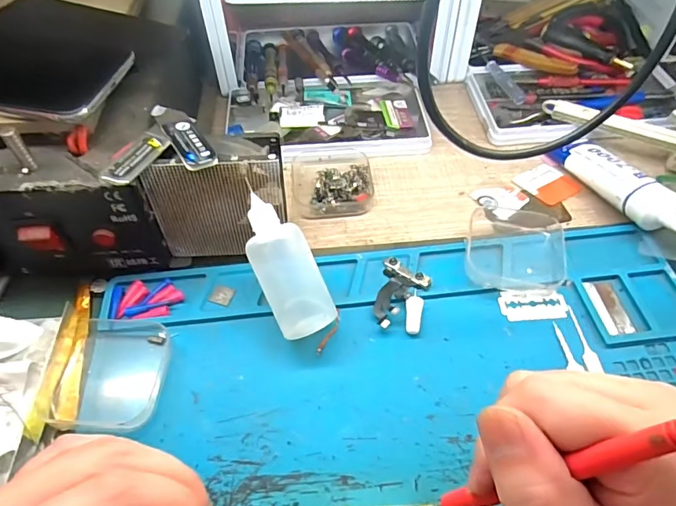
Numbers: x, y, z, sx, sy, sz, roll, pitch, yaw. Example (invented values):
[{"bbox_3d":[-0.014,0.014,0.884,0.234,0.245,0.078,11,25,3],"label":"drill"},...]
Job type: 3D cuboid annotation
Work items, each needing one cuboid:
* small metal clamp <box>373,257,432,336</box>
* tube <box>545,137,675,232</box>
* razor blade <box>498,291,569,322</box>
[{"bbox_3d":[0.042,0.027,0.303,0.031,0.007,0.052,12,54,9],"label":"small metal clamp"},{"bbox_3d":[0.209,-0.051,0.346,0.030,0.020,0.122,-37,43,11],"label":"tube"},{"bbox_3d":[0.126,0.034,0.300,0.041,0.004,0.022,0,53,1],"label":"razor blade"}]

